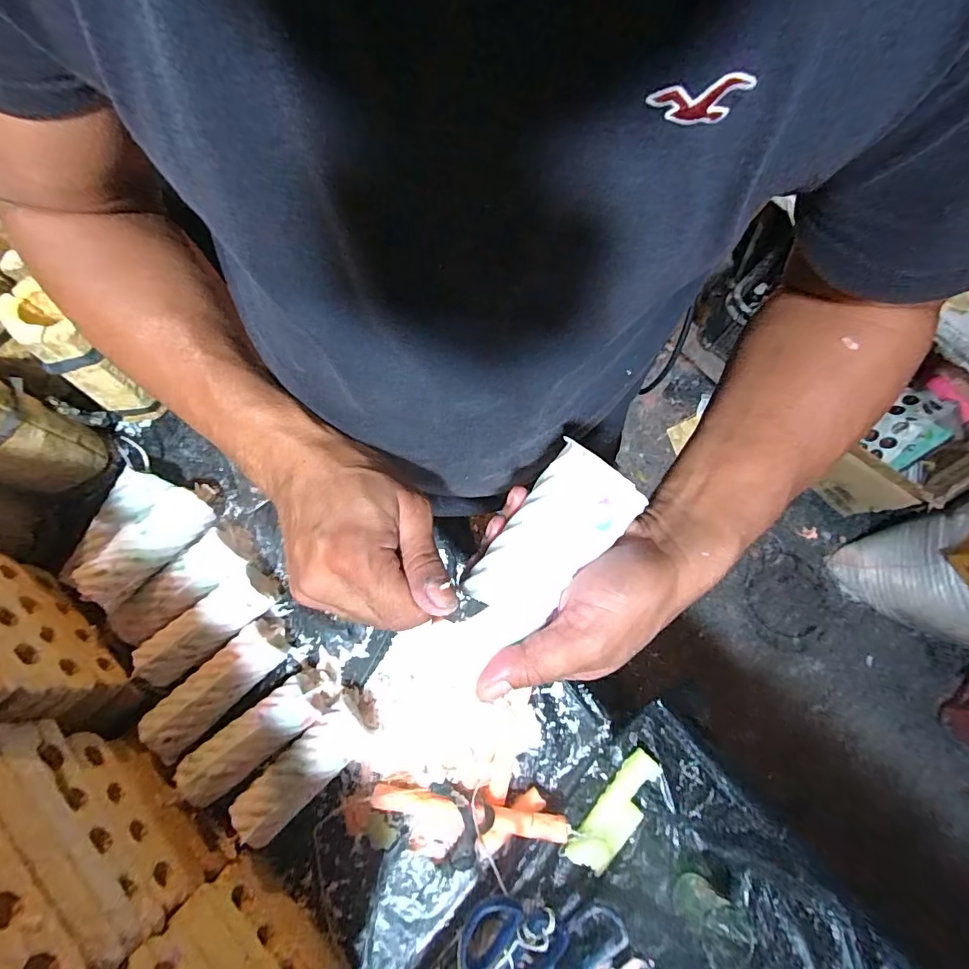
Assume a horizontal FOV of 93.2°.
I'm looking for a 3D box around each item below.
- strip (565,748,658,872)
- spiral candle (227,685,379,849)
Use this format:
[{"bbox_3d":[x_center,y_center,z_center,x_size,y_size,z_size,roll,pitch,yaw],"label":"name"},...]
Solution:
[{"bbox_3d":[0.137,0.337,0.472,0.042,0.014,0.125,42,68,14],"label":"strip"},{"bbox_3d":[-0.174,0.281,0.460,0.056,0.052,0.148,40,76,9],"label":"spiral candle"}]

